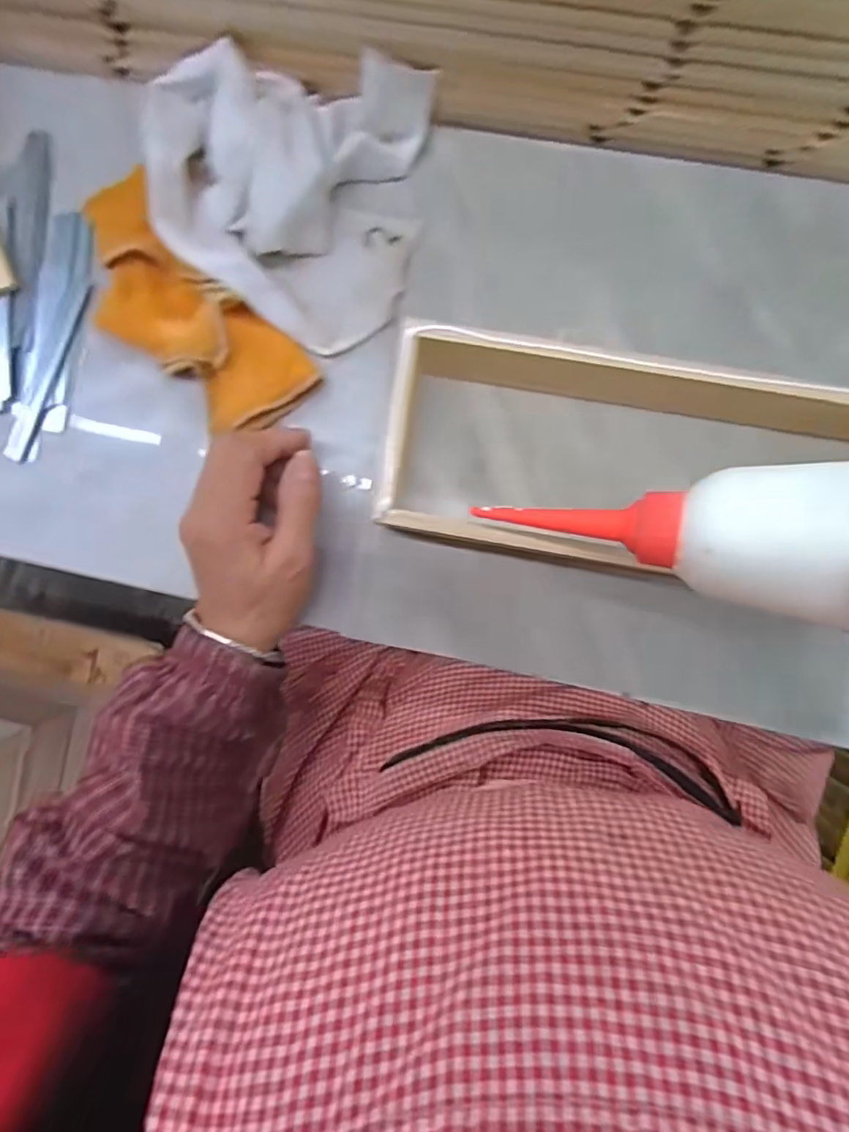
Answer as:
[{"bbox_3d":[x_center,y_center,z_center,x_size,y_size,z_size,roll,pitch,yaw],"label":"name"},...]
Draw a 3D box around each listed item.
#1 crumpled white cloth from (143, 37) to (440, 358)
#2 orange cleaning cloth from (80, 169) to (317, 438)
[{"bbox_3d":[-0.079,-0.201,0.309,0.144,0.038,0.132,9,94,1],"label":"crumpled white cloth"},{"bbox_3d":[-0.146,-0.151,0.323,0.073,0.034,0.173,-43,92,4],"label":"orange cleaning cloth"}]

